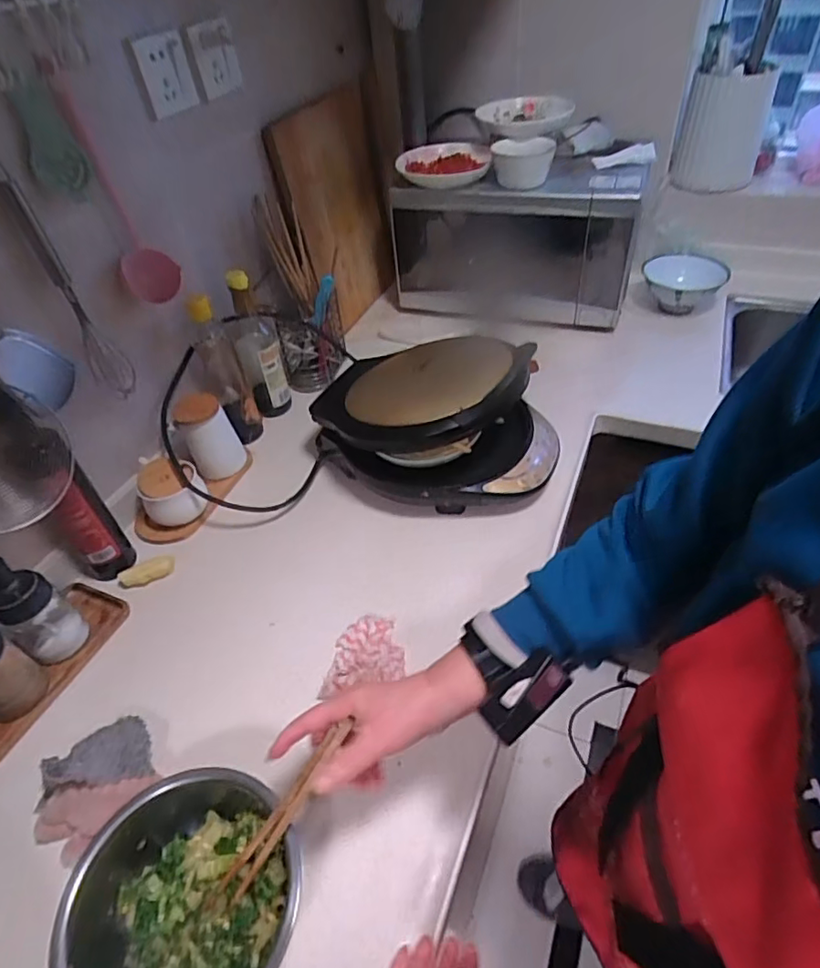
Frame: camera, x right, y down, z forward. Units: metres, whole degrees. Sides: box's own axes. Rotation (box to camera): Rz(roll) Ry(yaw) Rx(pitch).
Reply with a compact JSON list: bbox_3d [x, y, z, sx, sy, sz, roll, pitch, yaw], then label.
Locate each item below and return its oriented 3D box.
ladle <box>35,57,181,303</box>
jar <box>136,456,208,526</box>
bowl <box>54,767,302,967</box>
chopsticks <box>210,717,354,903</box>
[{"bbox_3d":[-0.341,-0.336,0.660,0.066,0.250,0.051,-25,47,-16],"label":"ladle"},{"bbox_3d":[-0.331,0.014,0.798,0.078,0.090,0.062,-19,46,-11],"label":"jar"},{"bbox_3d":[-0.187,0.341,0.457,0.164,0.083,0.178,-4,45,4],"label":"bowl"},{"bbox_3d":[-0.103,0.265,0.451,0.020,0.018,0.190,41,103,37],"label":"chopsticks"}]

